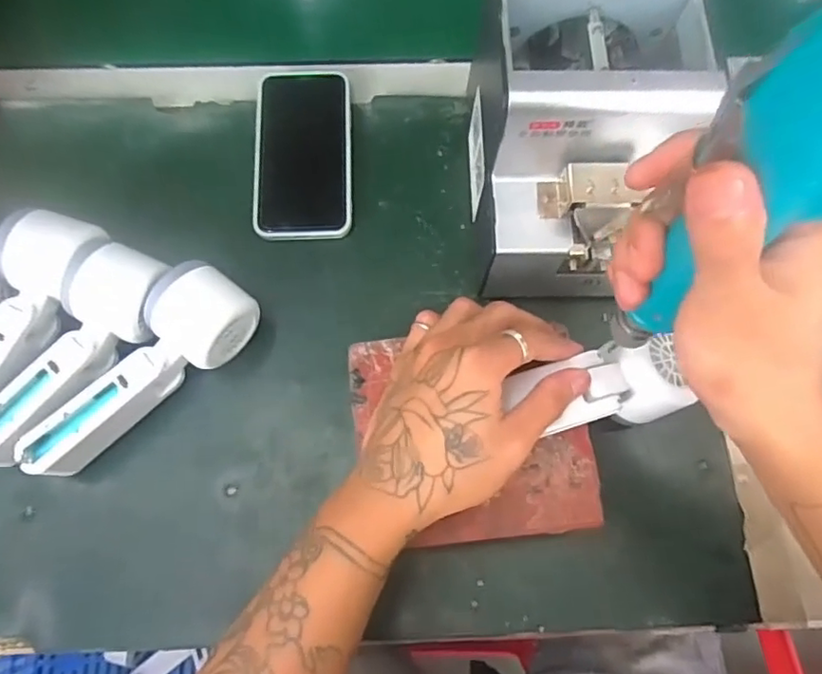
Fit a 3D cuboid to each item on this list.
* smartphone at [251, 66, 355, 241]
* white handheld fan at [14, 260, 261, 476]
[{"bbox_3d":[-0.084,-0.143,0.458,0.074,0.017,0.142,-2,71,-1],"label":"smartphone"},{"bbox_3d":[-0.171,0.027,0.383,0.057,0.052,0.161,34,74,11],"label":"white handheld fan"}]

